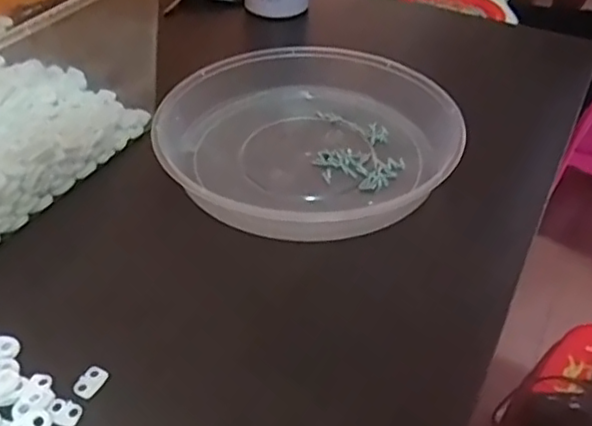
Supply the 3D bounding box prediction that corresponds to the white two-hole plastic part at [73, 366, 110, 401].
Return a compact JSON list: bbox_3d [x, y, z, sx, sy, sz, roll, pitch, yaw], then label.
[{"bbox_3d":[-0.116,0.096,0.356,0.012,0.005,0.019,21,46,20],"label":"white two-hole plastic part"}]

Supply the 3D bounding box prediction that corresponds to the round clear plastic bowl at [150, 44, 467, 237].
[{"bbox_3d":[0.010,-0.066,0.509,0.228,0.036,0.231,1,42,-1],"label":"round clear plastic bowl"}]

